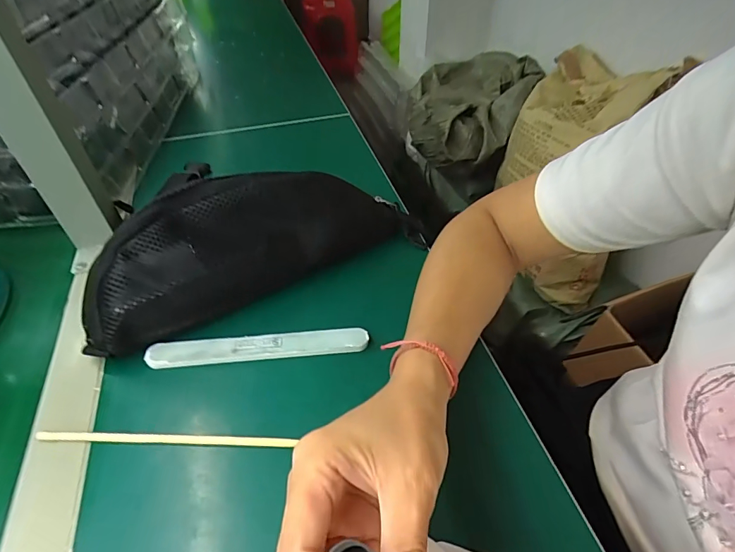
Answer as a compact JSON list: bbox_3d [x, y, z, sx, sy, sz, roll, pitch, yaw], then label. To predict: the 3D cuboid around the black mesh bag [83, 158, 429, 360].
[{"bbox_3d":[-0.089,-0.037,0.362,0.289,0.087,0.085,-20,49,-17],"label":"black mesh bag"}]

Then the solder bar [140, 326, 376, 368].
[{"bbox_3d":[-0.087,0.057,0.335,0.172,0.007,0.020,-4,60,-4],"label":"solder bar"}]

